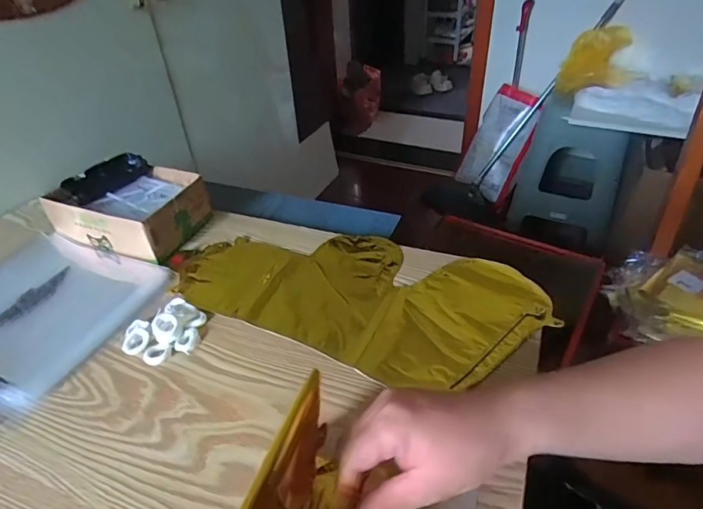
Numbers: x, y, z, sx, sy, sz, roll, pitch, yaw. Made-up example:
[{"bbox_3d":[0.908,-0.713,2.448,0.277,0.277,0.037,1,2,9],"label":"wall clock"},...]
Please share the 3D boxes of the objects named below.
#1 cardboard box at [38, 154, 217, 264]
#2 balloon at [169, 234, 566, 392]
[{"bbox_3d":[-0.307,-0.067,0.639,0.185,0.073,0.134,13,42,20],"label":"cardboard box"},{"bbox_3d":[-0.002,0.037,0.524,0.413,0.014,0.194,14,43,19],"label":"balloon"}]

